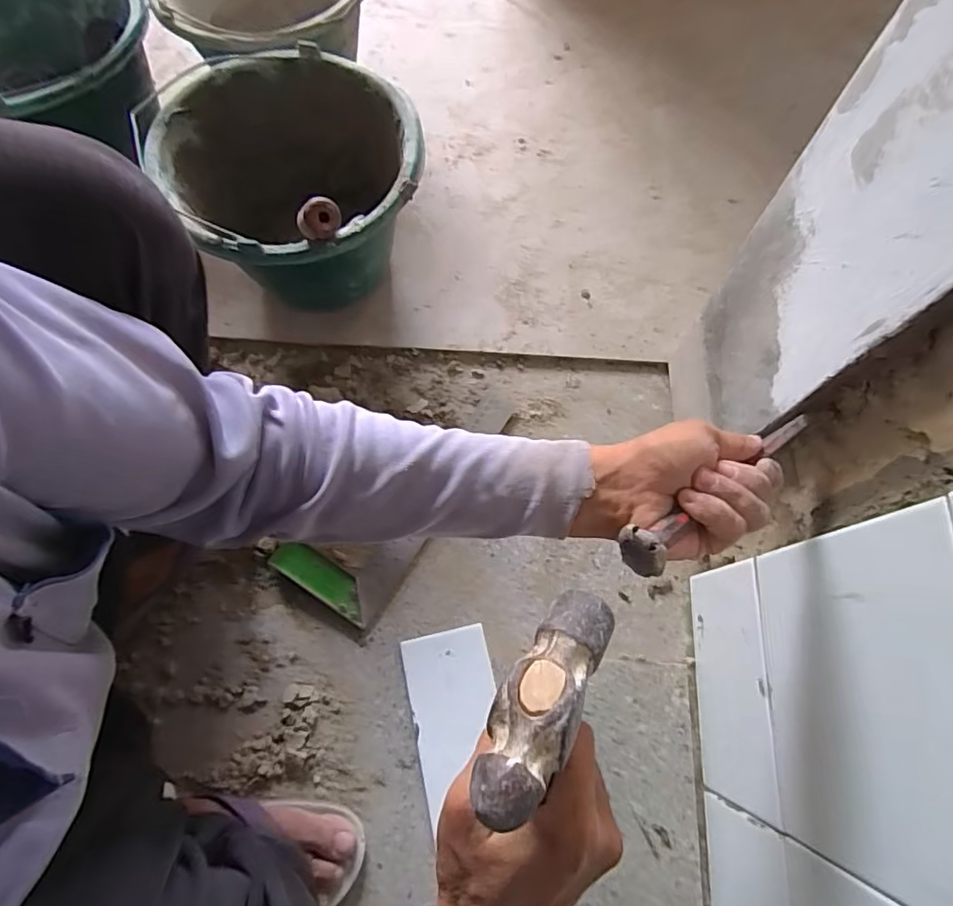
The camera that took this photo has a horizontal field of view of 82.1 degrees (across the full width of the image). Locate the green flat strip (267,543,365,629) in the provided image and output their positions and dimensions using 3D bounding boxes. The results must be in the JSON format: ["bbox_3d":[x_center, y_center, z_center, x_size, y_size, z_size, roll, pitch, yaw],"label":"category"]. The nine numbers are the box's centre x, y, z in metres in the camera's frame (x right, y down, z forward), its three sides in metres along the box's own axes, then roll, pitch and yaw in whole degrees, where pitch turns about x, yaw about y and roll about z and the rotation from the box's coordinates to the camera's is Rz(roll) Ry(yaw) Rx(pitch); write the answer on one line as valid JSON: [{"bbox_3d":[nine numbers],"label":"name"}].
[{"bbox_3d":[-0.163,0.136,0.586,0.117,0.016,0.038,32,74,10],"label":"green flat strip"}]

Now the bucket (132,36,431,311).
[{"bbox_3d":[-0.183,-0.291,0.620,0.240,0.211,0.280,-29,73,-10],"label":"bucket"}]

